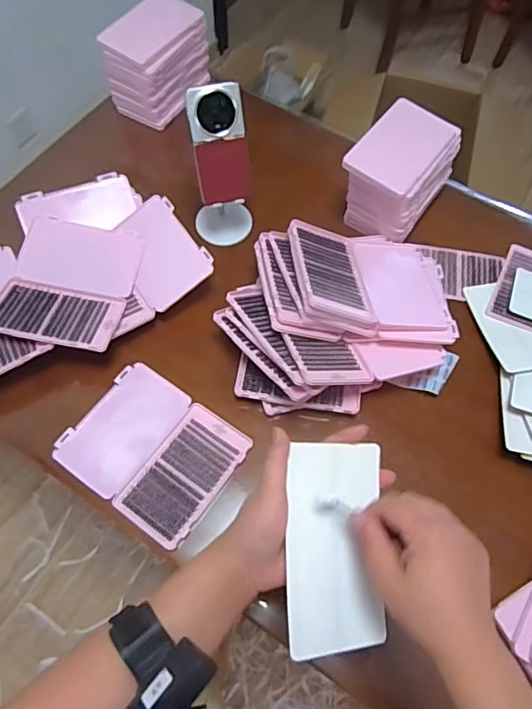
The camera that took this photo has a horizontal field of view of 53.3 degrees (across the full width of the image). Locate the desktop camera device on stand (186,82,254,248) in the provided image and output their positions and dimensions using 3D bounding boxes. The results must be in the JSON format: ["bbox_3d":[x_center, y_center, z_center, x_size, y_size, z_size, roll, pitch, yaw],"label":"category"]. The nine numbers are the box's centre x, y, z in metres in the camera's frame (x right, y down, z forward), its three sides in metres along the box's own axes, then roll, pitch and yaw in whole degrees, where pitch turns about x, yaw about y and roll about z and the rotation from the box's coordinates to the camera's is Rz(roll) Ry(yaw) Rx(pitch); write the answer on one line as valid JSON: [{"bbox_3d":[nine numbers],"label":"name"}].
[{"bbox_3d":[-0.071,-0.283,0.832,0.091,0.234,0.103,-4,64,-3],"label":"desktop camera device on stand"}]

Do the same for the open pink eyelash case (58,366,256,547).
[{"bbox_3d":[-0.158,0.130,0.739,0.223,0.017,0.179,32,67,14],"label":"open pink eyelash case"}]

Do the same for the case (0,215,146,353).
[{"bbox_3d":[-0.295,-0.112,0.799,0.180,0.034,0.221,10,64,4],"label":"case"}]

